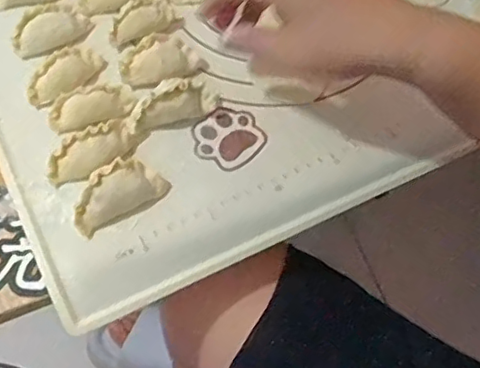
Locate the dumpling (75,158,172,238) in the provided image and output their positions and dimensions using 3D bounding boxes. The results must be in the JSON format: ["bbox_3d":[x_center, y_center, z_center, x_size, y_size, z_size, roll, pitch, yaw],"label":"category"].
[{"bbox_3d":[-0.079,0.005,0.387,0.062,0.022,0.028,-31,68,-18],"label":"dumpling"}]

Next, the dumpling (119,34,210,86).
[{"bbox_3d":[-0.056,-0.090,0.440,0.060,0.018,0.029,-13,64,-11],"label":"dumpling"}]

